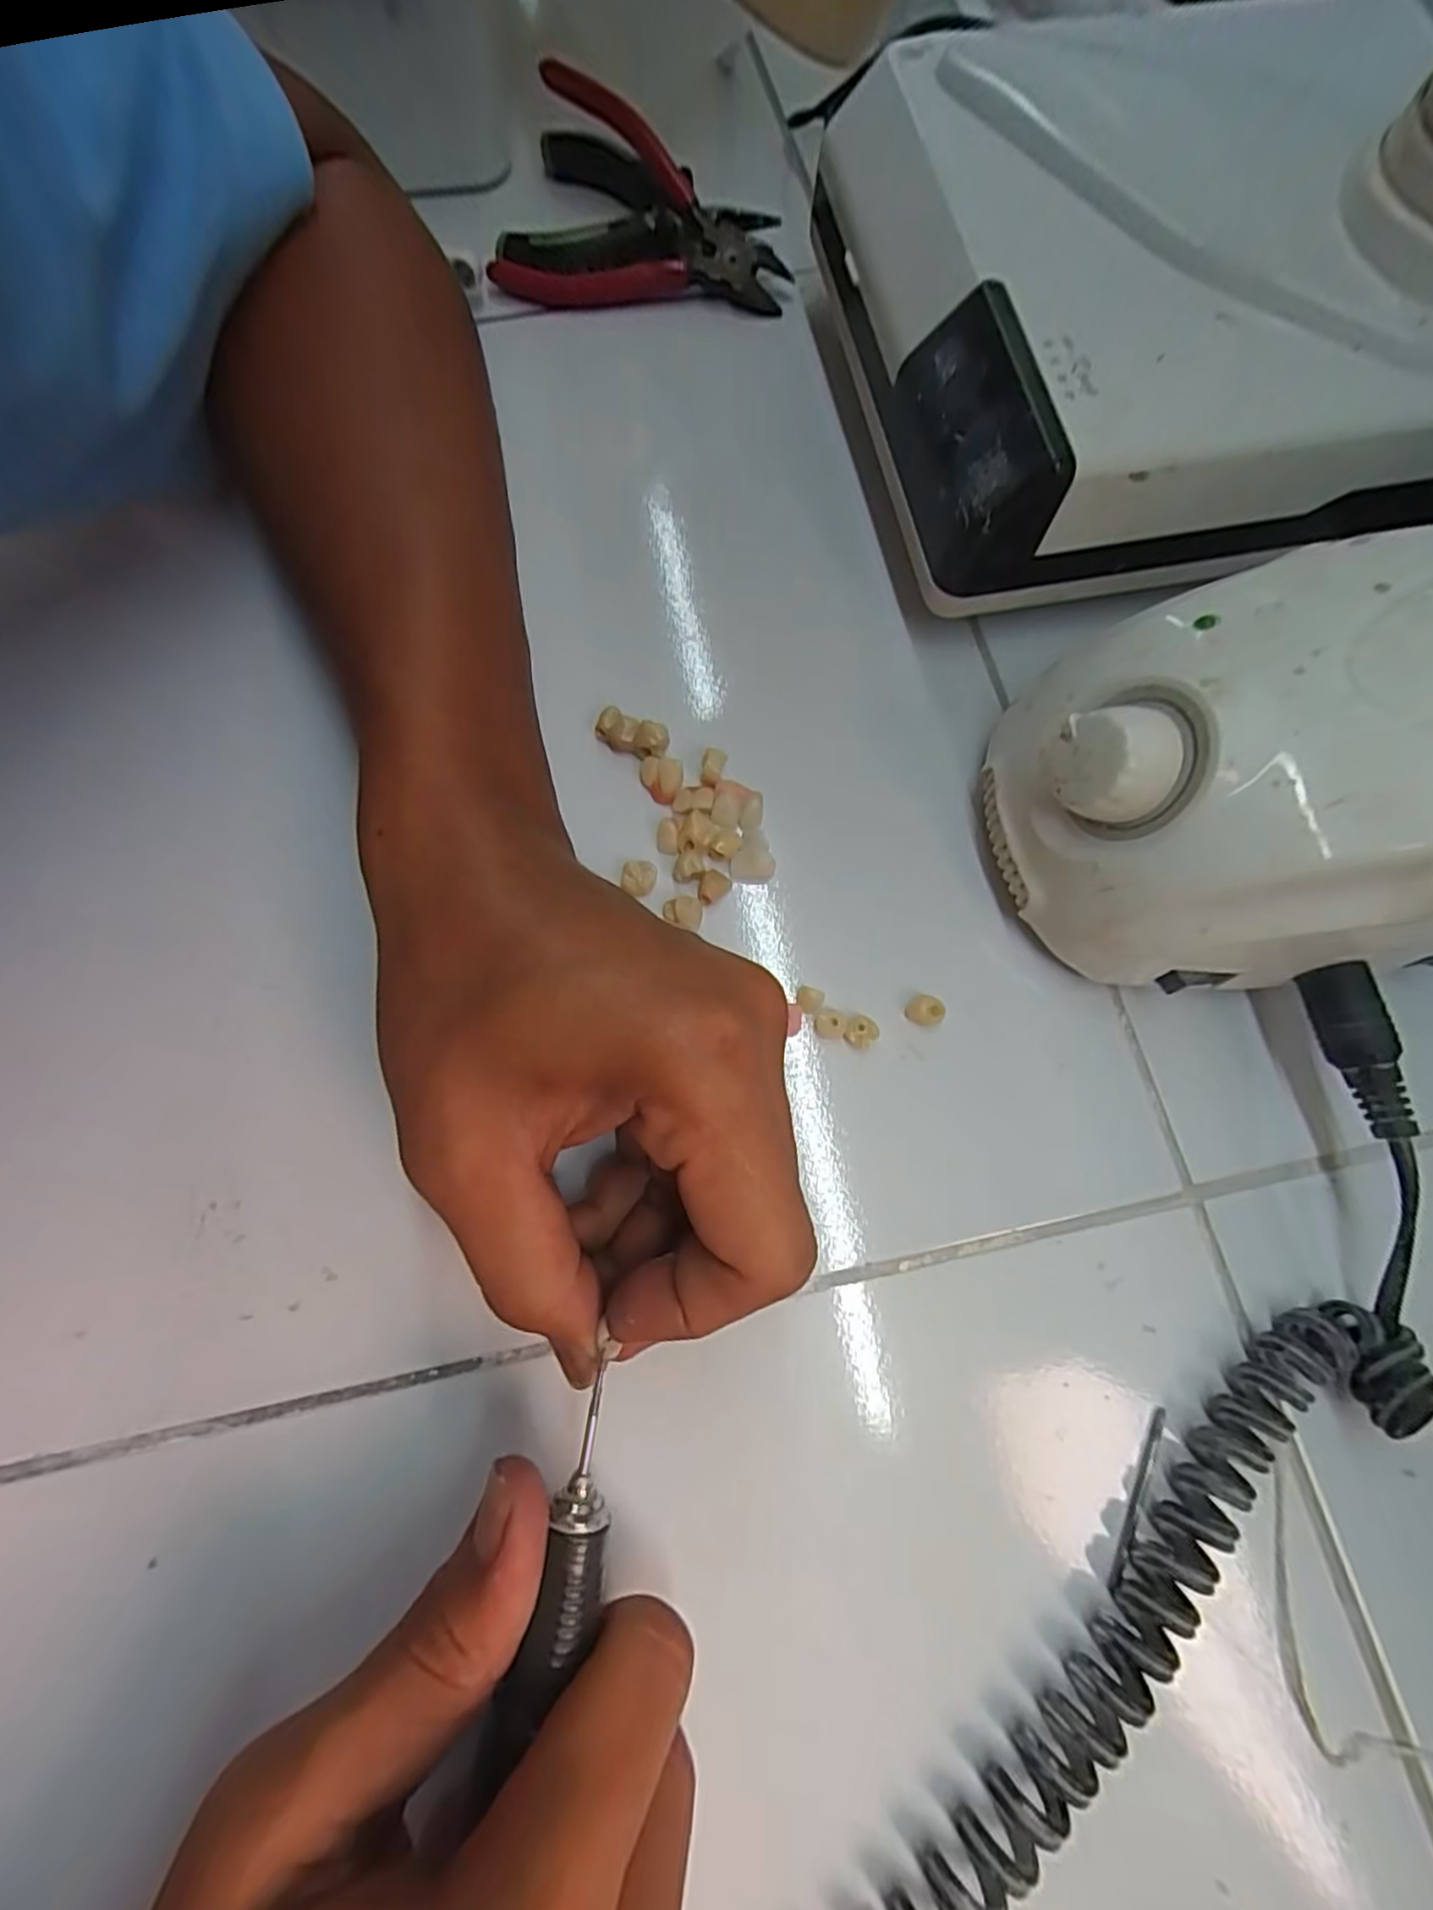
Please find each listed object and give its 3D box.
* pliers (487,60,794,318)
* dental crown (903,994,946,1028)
[{"bbox_3d":[-0.026,-0.289,0.272,0.115,0.026,0.072,20,111,-7],"label":"pliers"},{"bbox_3d":[0.065,0.018,0.211,0.011,0.007,0.008,26,76,8],"label":"dental crown"}]

